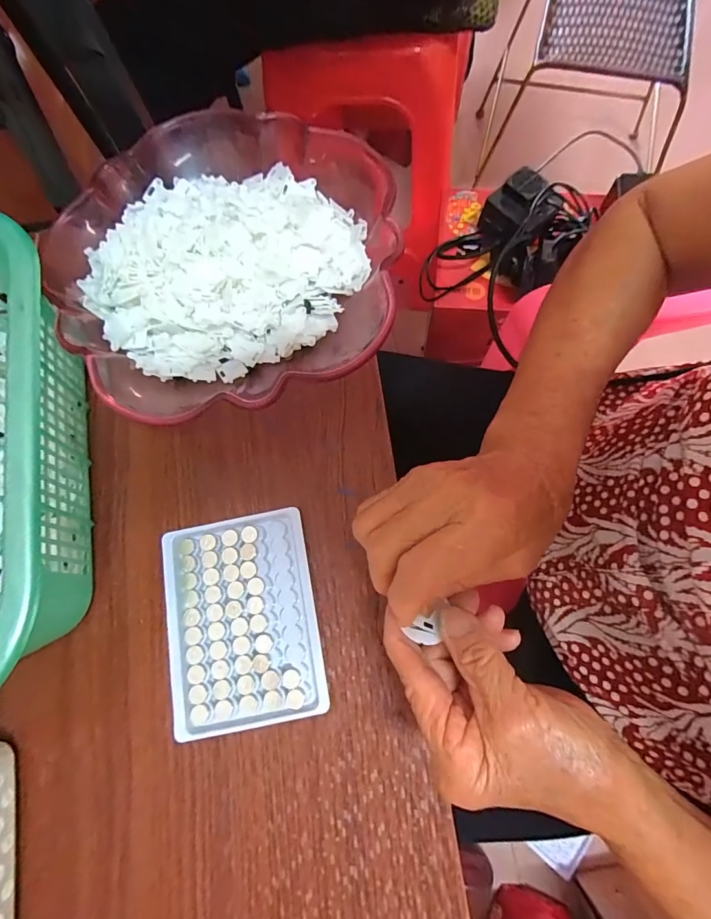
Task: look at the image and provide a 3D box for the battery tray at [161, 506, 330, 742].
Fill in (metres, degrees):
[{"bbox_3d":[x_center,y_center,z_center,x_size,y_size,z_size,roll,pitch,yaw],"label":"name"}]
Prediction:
[{"bbox_3d":[-0.076,0.104,0.276,0.098,0.015,0.128,-11,74,0],"label":"battery tray"}]

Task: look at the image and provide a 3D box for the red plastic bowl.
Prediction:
[{"bbox_3d":[-0.098,-0.162,0.310,0.242,0.060,0.262,-1,74,3],"label":"red plastic bowl"}]

